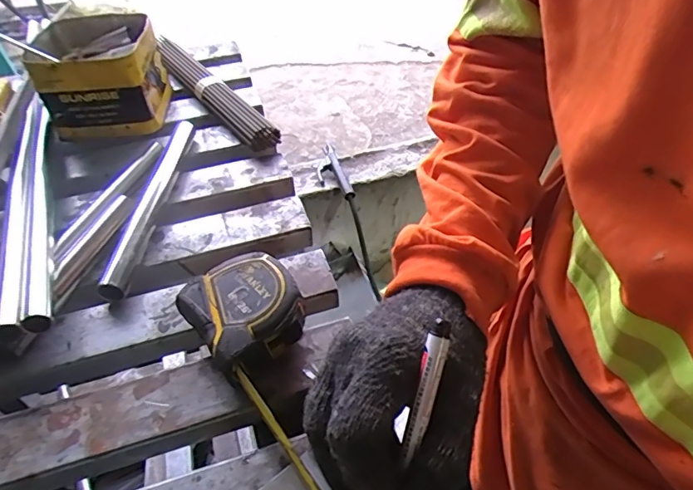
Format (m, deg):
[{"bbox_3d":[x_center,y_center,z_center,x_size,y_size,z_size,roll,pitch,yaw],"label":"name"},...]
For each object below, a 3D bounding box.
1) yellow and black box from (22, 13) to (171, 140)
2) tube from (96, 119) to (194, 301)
[{"bbox_3d":[-0.275,-0.190,0.552,0.120,0.090,0.130,-6,46,-3],"label":"yellow and black box"},{"bbox_3d":[-0.181,-0.047,0.459,0.022,0.021,0.239,0,45,1],"label":"tube"}]

